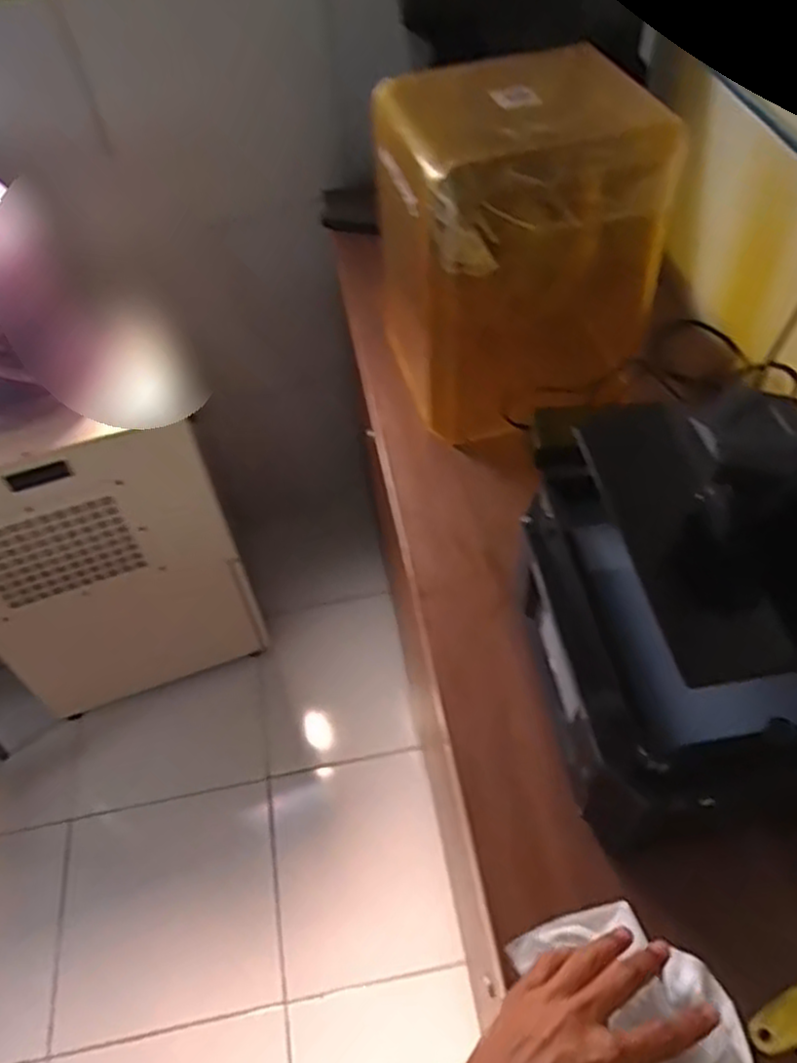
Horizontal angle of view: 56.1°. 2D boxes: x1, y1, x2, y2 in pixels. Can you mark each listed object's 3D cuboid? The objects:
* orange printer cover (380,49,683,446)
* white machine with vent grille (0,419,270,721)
[{"bbox_3d":[0.132,-0.318,0.862,0.265,0.331,0.231,-14,51,-7],"label":"orange printer cover"},{"bbox_3d":[-0.582,0.036,1.458,0.480,0.745,0.236,-22,52,-13],"label":"white machine with vent grille"}]

